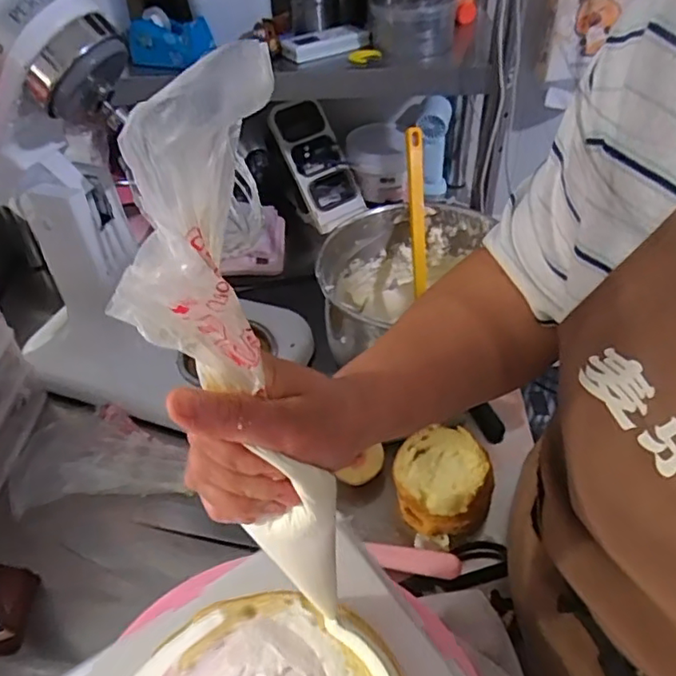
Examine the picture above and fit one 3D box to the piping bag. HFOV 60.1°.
[{"bbox_3d":[-0.041,0.024,0.271,0.078,0.281,0.045,-23,30,-21],"label":"piping bag"}]

